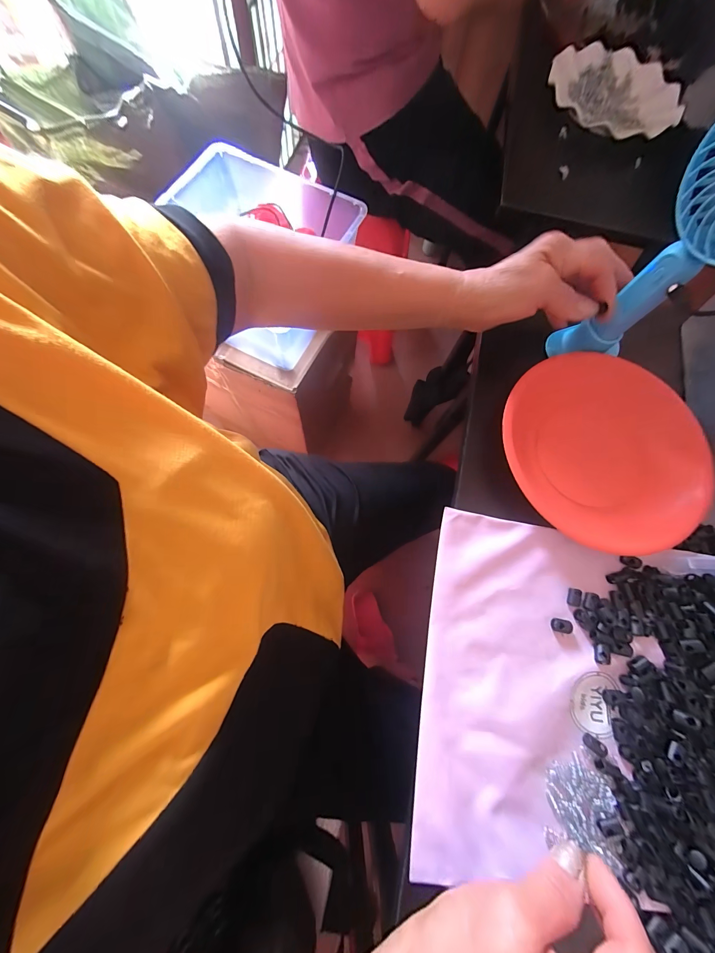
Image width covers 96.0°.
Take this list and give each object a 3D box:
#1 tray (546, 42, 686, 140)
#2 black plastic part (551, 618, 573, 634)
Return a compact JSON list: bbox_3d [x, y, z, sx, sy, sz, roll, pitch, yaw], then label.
[{"bbox_3d":[0.364,-0.547,0.464,0.182,0.039,0.182,19,74,1],"label":"tray"},{"bbox_3d":[0.175,0.128,0.274,0.016,0.005,0.011,11,74,-1],"label":"black plastic part"}]

